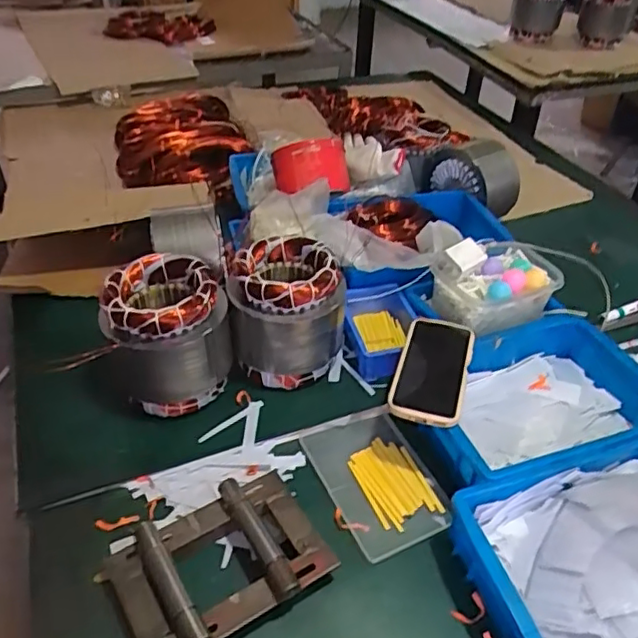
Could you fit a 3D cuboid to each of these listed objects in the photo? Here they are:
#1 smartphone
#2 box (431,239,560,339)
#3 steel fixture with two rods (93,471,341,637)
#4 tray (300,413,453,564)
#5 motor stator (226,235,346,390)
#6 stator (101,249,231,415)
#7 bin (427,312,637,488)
[{"bbox_3d":[0.138,0.055,0.733,0.080,0.014,0.176,13,42,13],"label":"smartphone"},{"bbox_3d":[0.243,-0.052,0.853,0.155,0.076,0.110,-15,43,-19],"label":"box"},{"bbox_3d":[-0.100,0.246,0.613,0.202,0.046,0.141,-22,46,-25],"label":"steel fixture with two rods"},{"bbox_3d":[0.067,0.189,0.716,0.122,0.018,0.172,-14,43,-17],"label":"tray"},{"bbox_3d":[-0.041,-0.003,0.817,0.142,0.166,0.142,1,40,-1],"label":"motor stator"},{"bbox_3d":[-0.189,0.023,0.776,0.145,0.166,0.130,-4,41,-7],"label":"stator"},{"bbox_3d":[0.270,0.109,0.752,0.304,0.085,0.211,-15,43,-18],"label":"bin"}]

